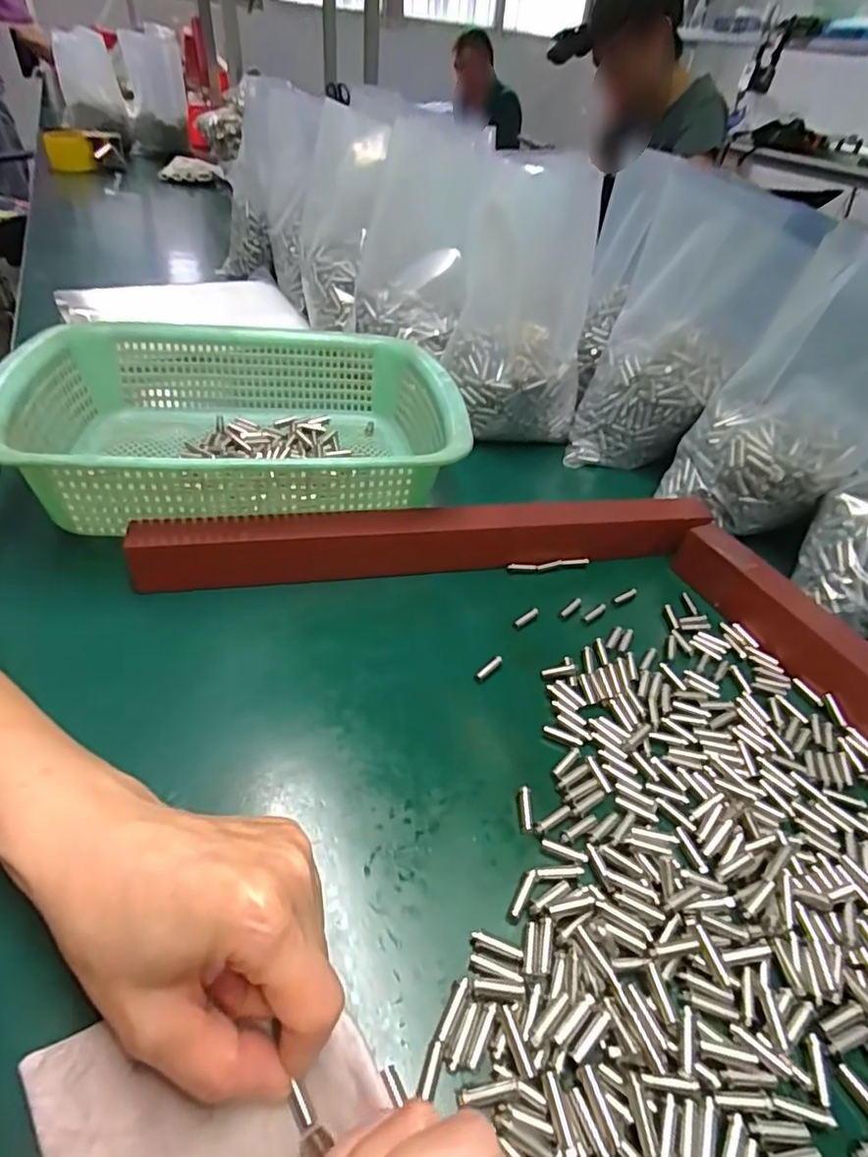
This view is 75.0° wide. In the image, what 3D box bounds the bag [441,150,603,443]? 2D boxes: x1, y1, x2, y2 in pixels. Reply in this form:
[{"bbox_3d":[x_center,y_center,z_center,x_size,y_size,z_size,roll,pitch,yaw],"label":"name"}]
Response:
[{"bbox_3d":[0.079,-0.232,0.494,0.117,0.204,0.103,11,42,4],"label":"bag"}]

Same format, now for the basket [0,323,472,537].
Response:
[{"bbox_3d":[-0.135,-0.114,0.425,0.288,0.085,0.222,-6,43,-15],"label":"basket"}]

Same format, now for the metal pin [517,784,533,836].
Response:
[{"bbox_3d":[0.043,0.110,0.270,0.006,0.004,0.022,5,42,-2],"label":"metal pin"}]

